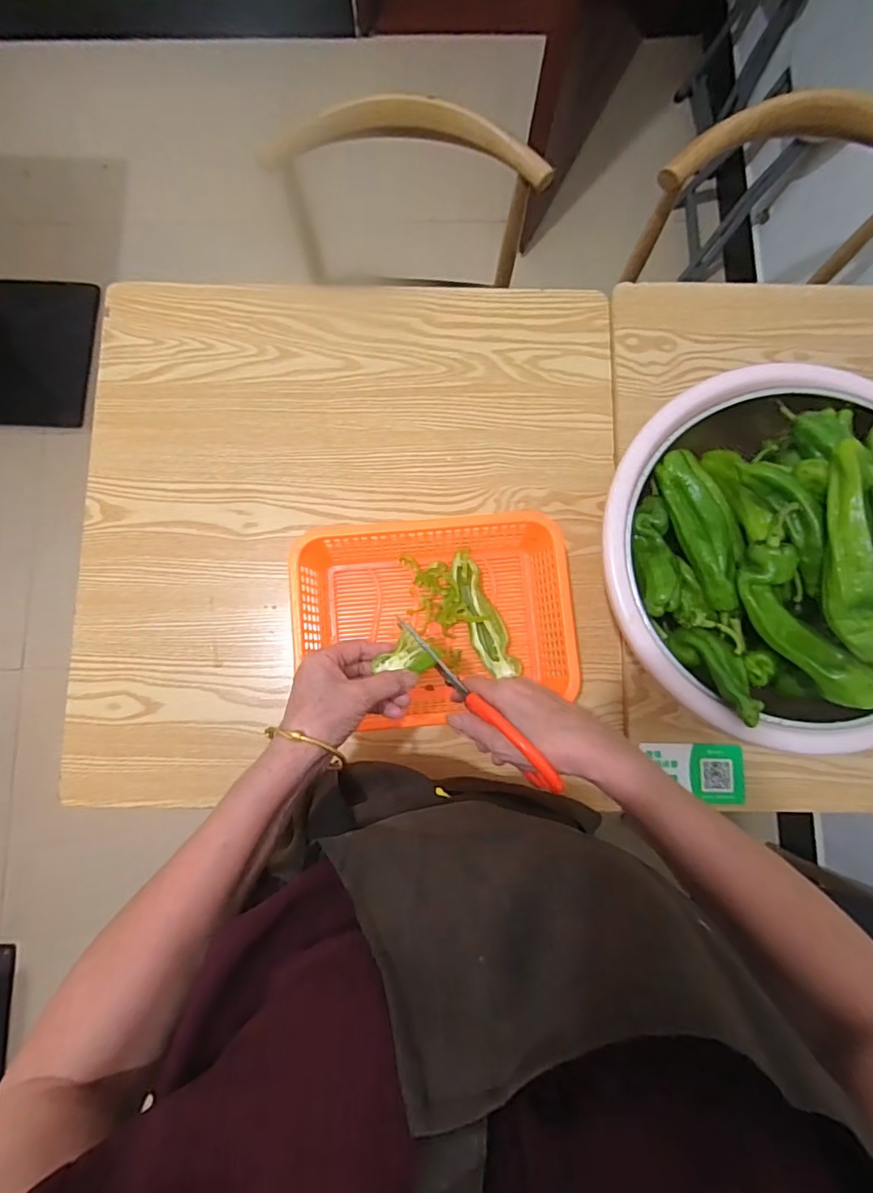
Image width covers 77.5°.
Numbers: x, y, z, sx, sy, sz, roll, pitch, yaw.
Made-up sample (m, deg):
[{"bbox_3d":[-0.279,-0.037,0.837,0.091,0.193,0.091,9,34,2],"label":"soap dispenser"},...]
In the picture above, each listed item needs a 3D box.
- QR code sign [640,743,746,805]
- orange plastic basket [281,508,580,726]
[{"bbox_3d":[0.277,0.189,0.580,0.100,0.006,0.061,0,81,1],"label":"QR code sign"},{"bbox_3d":[-0.003,0.022,0.574,0.271,0.077,0.198,-7,83,-2],"label":"orange plastic basket"}]

